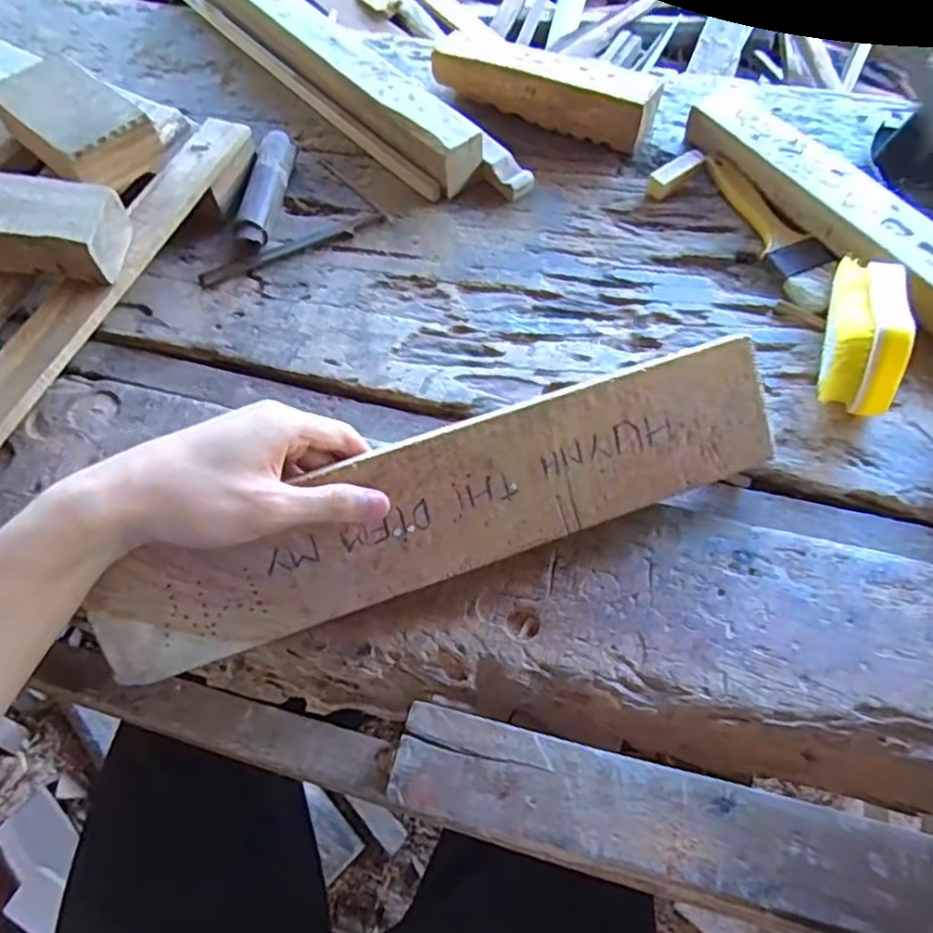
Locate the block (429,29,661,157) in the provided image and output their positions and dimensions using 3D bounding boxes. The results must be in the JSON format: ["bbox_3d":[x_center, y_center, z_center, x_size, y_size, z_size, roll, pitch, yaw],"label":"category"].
[{"bbox_3d":[0.070,-0.338,0.583,0.197,0.043,0.057,21,64,12],"label":"block"}]

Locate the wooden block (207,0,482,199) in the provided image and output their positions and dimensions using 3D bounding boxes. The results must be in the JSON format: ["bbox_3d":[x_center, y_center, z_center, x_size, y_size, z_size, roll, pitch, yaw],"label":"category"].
[{"bbox_3d":[-0.143,-0.390,0.617,0.061,0.059,0.435,-37,67,-17],"label":"wooden block"}]

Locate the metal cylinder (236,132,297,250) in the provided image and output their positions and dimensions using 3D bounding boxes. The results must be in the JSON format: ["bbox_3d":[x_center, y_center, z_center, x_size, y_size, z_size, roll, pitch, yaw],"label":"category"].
[{"bbox_3d":[-0.168,-0.236,0.550,0.026,0.026,0.122,3,61,3],"label":"metal cylinder"}]

